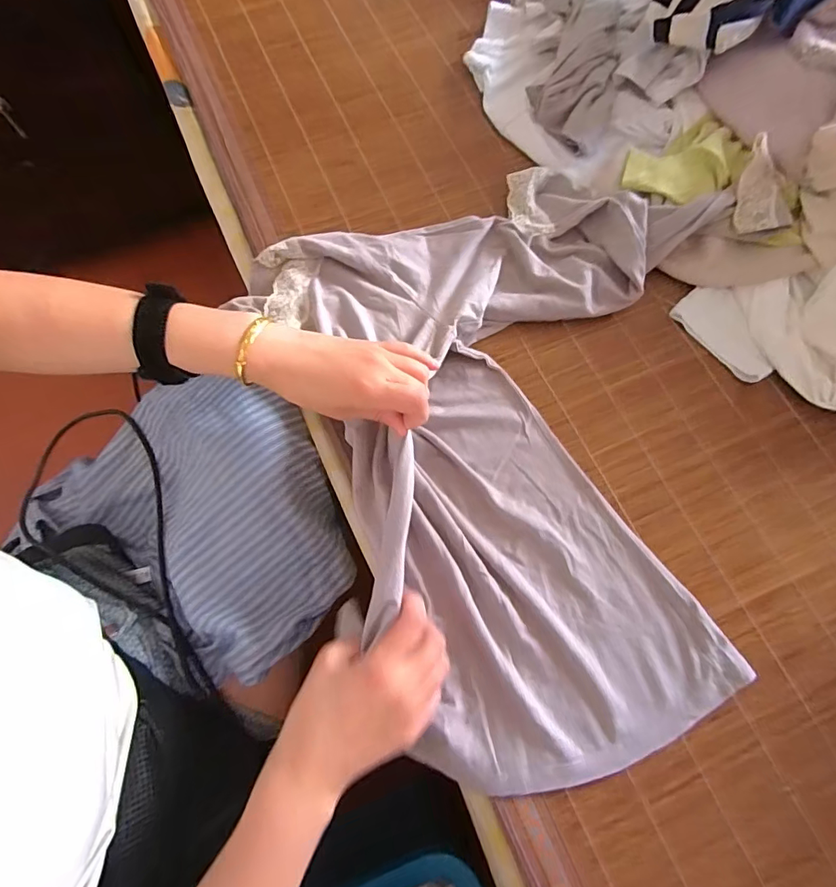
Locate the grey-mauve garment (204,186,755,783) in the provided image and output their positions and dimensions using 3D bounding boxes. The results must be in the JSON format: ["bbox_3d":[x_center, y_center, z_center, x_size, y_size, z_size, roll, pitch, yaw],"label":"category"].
[{"bbox_3d":[0.110,-0.019,0.403,0.400,0.059,0.512,-22,74,-6],"label":"grey-mauve garment"}]

